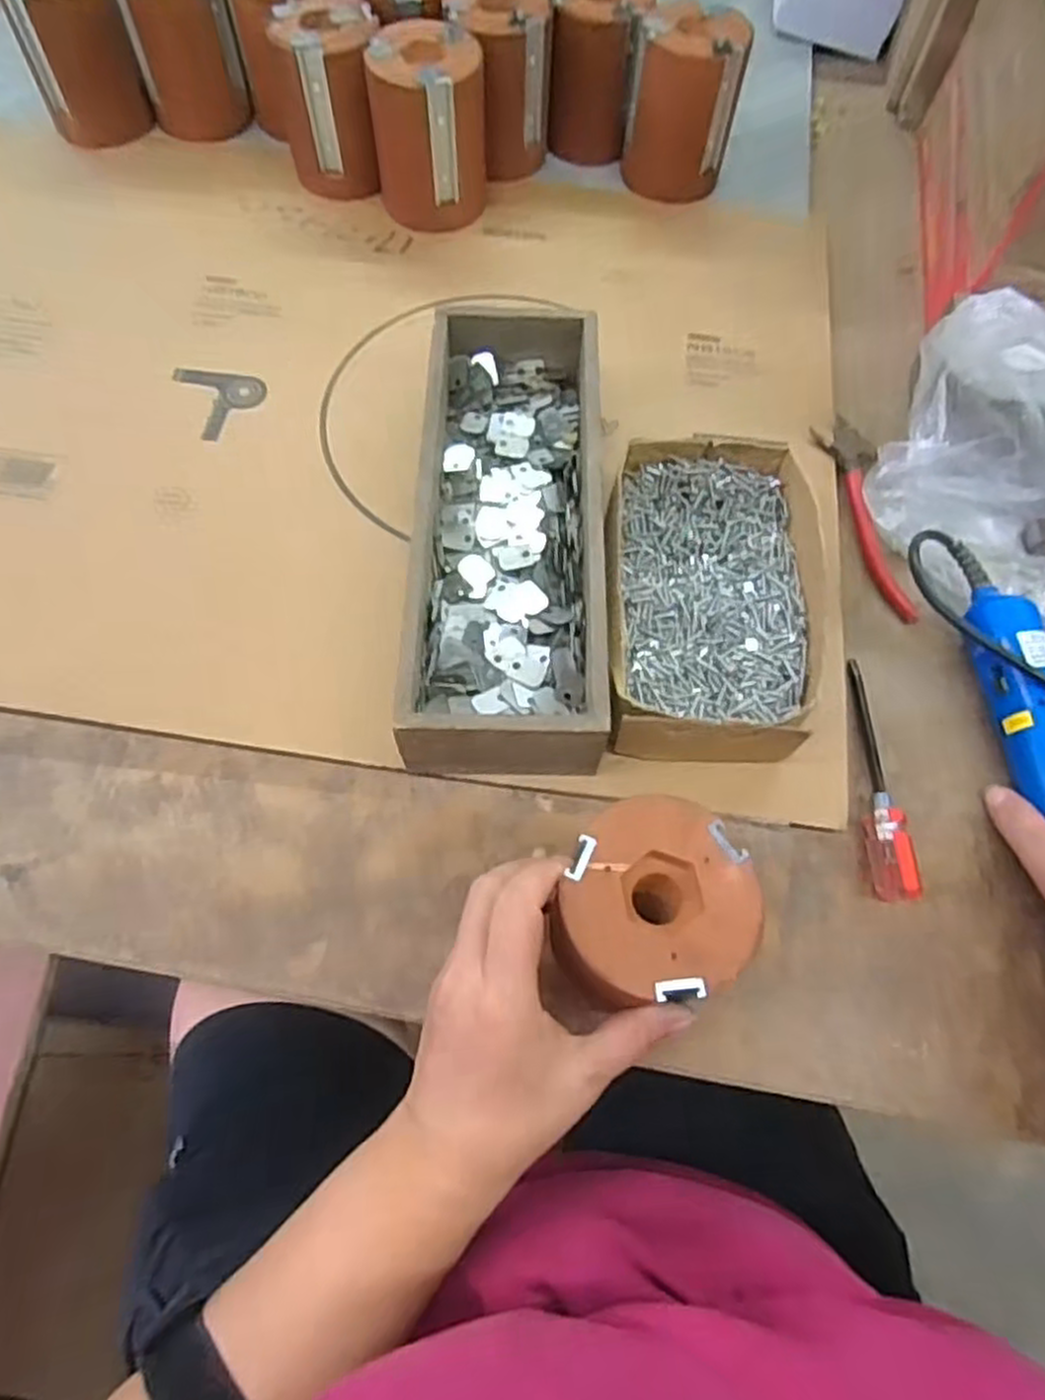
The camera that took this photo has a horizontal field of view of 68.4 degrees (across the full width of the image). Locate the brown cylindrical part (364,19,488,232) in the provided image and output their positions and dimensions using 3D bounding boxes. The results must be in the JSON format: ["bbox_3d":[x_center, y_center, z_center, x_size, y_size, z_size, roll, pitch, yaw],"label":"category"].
[{"bbox_3d":[-0.068,-0.411,0.558,0.077,0.101,0.078,1,66,-2],"label":"brown cylindrical part"}]

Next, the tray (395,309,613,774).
[{"bbox_3d":[-0.006,-0.100,0.439,0.098,0.065,0.294,2,66,-1],"label":"tray"}]

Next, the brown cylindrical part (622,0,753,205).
[{"bbox_3d":[0.120,-0.447,0.576,0.078,0.099,0.068,11,66,3],"label":"brown cylindrical part"}]

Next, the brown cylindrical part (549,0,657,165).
[{"bbox_3d":[0.057,-0.491,0.598,0.067,0.100,0.072,1,66,-2],"label":"brown cylindrical part"}]

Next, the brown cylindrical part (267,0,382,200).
[{"bbox_3d":[-0.138,-0.439,0.566,0.076,0.100,0.076,0,66,-2],"label":"brown cylindrical part"}]

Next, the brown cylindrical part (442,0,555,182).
[{"bbox_3d":[-0.016,-0.460,0.581,0.075,0.101,0.091,-5,66,-4],"label":"brown cylindrical part"}]

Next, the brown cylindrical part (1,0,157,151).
[{"bbox_3d":[-0.340,-0.496,0.585,0.076,0.100,0.068,-28,70,-13],"label":"brown cylindrical part"}]

